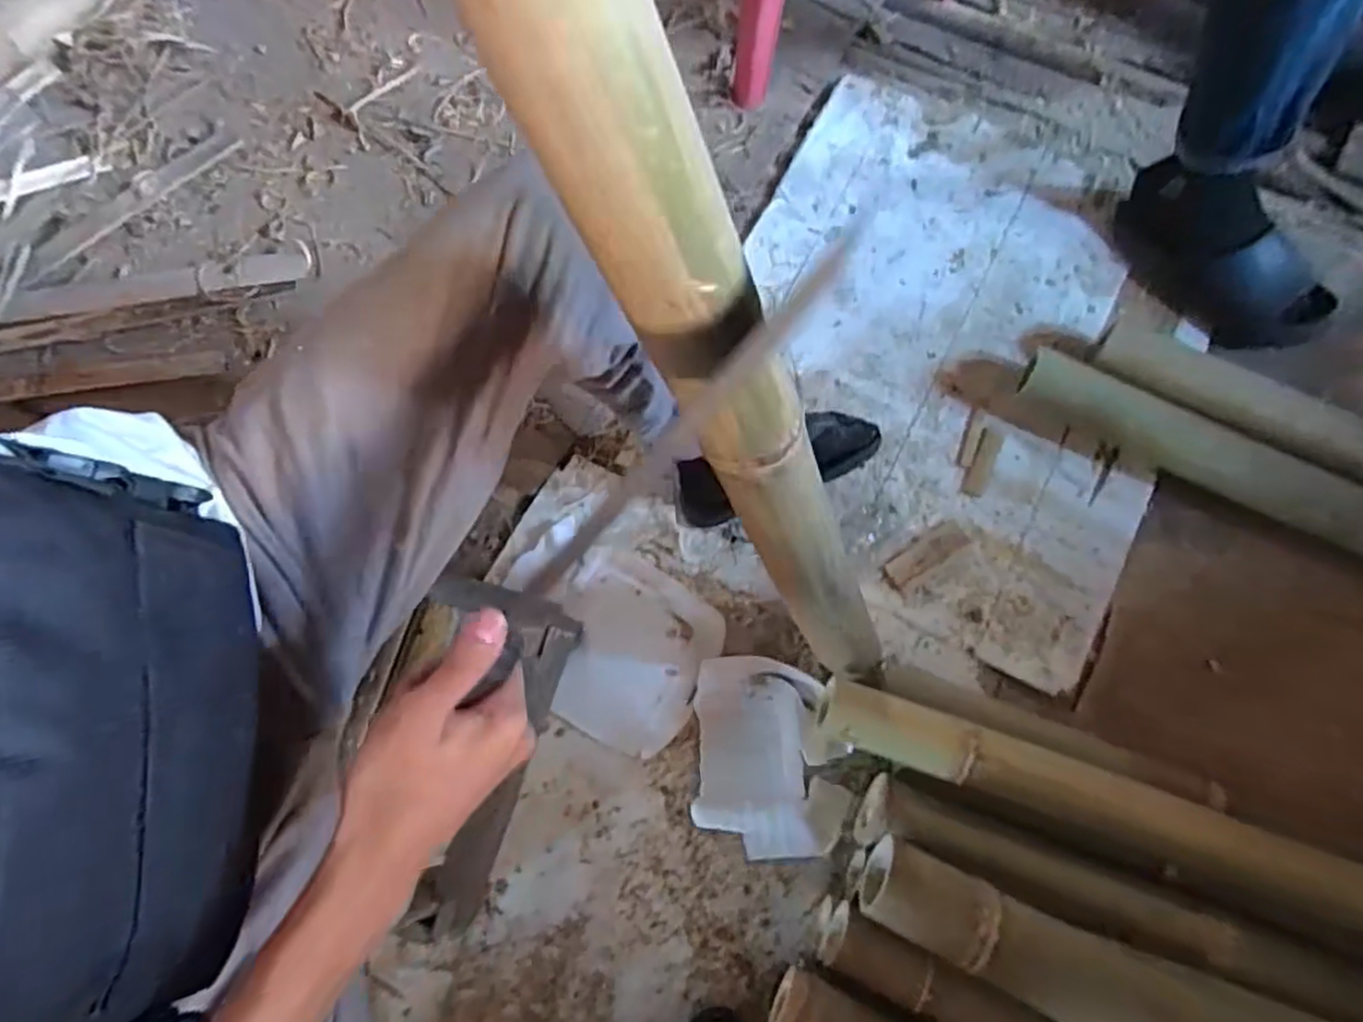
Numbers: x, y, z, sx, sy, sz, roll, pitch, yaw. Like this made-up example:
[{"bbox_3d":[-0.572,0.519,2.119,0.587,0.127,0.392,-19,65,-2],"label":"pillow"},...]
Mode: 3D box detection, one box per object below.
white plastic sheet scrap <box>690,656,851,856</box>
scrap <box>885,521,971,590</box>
[{"bbox_3d":[0.093,0.263,0.777,0.151,0.041,0.199,1,74,1],"label":"white plastic sheet scrap"},{"bbox_3d":[0.289,0.050,0.847,0.107,0.005,0.037,-31,76,-8],"label":"scrap"}]

